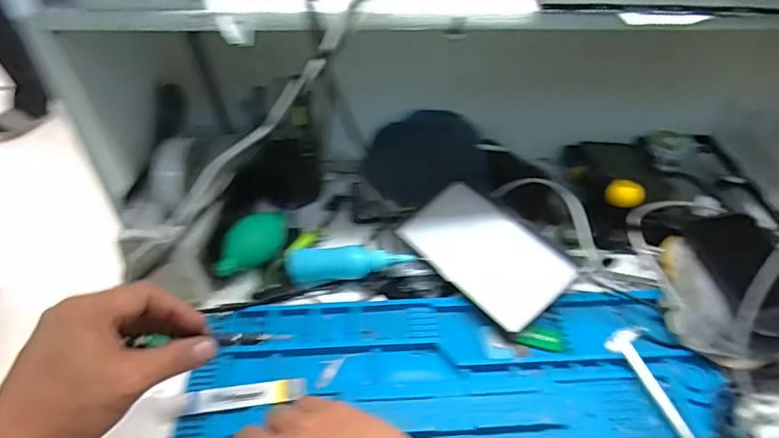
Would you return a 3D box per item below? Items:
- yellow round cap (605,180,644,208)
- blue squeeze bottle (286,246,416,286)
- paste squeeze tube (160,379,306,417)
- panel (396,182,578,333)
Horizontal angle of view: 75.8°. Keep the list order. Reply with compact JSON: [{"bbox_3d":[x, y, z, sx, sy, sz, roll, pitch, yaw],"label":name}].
[{"bbox_3d":[0.242,-0.027,0.514,0.036,0.024,0.022,25,48,23],"label":"yellow round cap"},{"bbox_3d":[-0.042,0.050,0.515,0.124,0.033,0.031,0,43,-2],"label":"blue squeeze bottle"},{"bbox_3d":[-0.134,0.153,0.429,0.121,0.009,0.023,-5,43,-6],"label":"paste squeeze tube"},{"bbox_3d":[0.098,0.031,0.524,0.099,0.009,0.178,-37,51,-16],"label":"panel"}]

